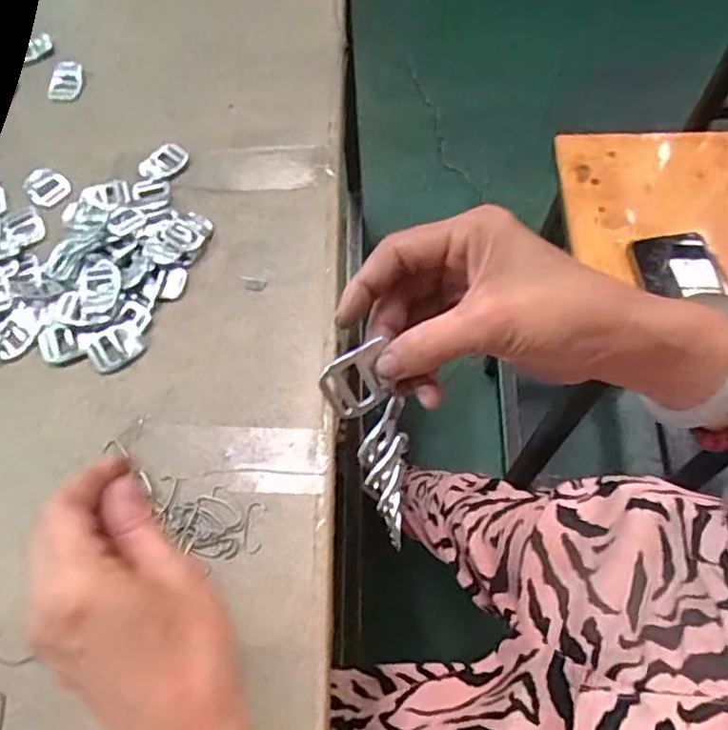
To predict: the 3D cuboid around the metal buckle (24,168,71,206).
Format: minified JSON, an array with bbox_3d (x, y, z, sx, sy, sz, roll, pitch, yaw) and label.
[{"bbox_3d":[-0.266,-0.149,0.531,0.037,0.004,0.031,32,71,17],"label":"metal buckle"}]

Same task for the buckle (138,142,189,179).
[{"bbox_3d":[-0.167,-0.169,0.533,0.024,0.009,0.039,36,72,18],"label":"buckle"}]

